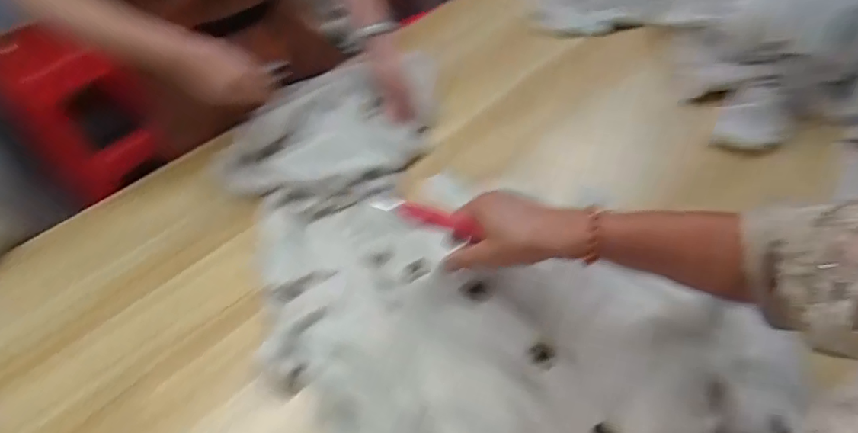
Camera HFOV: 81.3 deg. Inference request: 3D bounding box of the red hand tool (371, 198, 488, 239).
[{"bbox_3d":[-0.003,-0.002,0.502,0.107,0.017,0.020,16,56,7],"label":"red hand tool"}]

